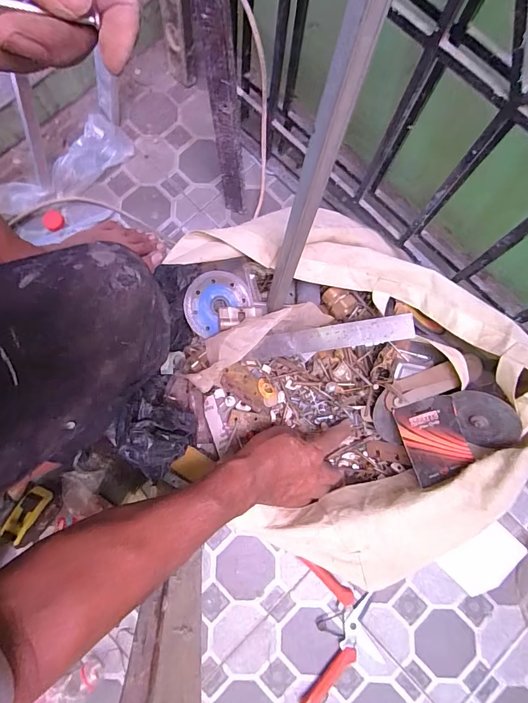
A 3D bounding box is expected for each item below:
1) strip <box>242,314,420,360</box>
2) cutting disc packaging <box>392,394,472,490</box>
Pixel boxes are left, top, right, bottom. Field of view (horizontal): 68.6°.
[{"bbox_3d":[0.076,-0.016,0.480,0.204,0.004,0.029,-8,90,20],"label":"strip"},{"bbox_3d":[0.217,0.109,0.489,0.085,0.010,0.097,-11,76,-13],"label":"cutting disc packaging"}]

